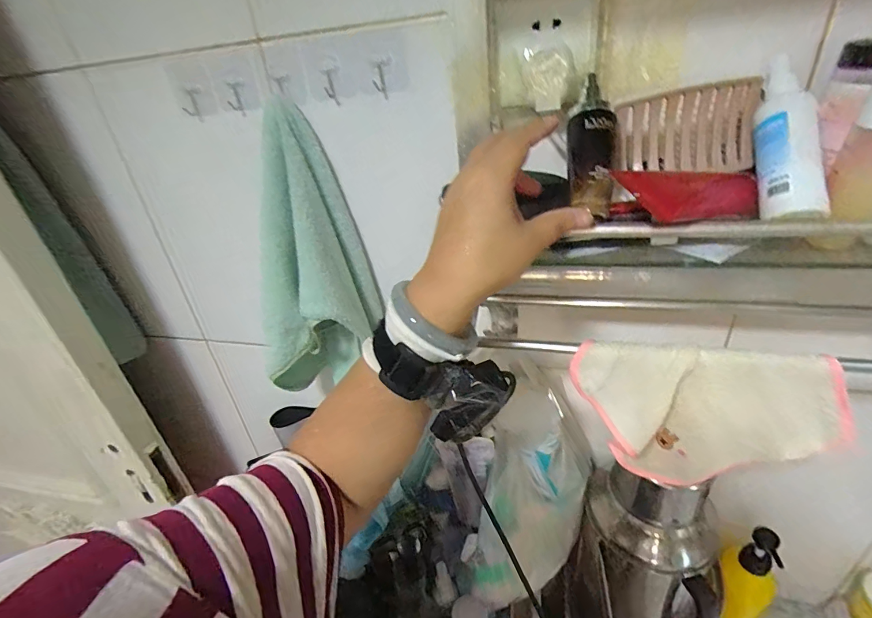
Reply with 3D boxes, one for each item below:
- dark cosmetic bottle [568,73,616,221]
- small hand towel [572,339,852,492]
[{"bbox_3d":[0.127,-0.131,0.335,0.035,0.123,0.034,3,-11,11],"label":"dark cosmetic bottle"},{"bbox_3d":[0.248,0.110,0.400,0.222,0.162,0.027,6,32,16],"label":"small hand towel"}]

